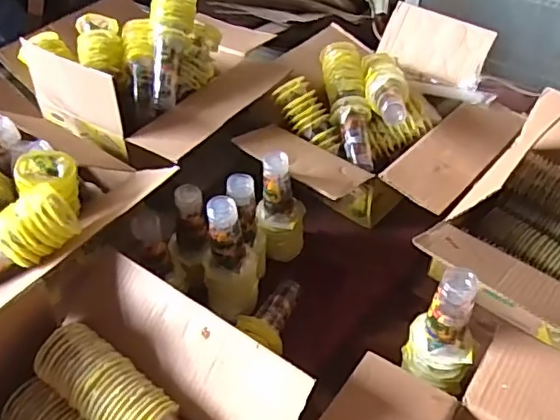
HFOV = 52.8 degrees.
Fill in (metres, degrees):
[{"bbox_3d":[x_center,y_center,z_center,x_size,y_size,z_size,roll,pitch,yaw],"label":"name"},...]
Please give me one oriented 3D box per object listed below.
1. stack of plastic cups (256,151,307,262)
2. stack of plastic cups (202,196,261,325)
[{"bbox_3d":[0.003,0.002,0.937,0.079,0.195,0.065,3,45,2],"label":"stack of plastic cups"},{"bbox_3d":[-0.076,0.073,0.827,0.073,0.199,0.071,23,49,21],"label":"stack of plastic cups"}]

